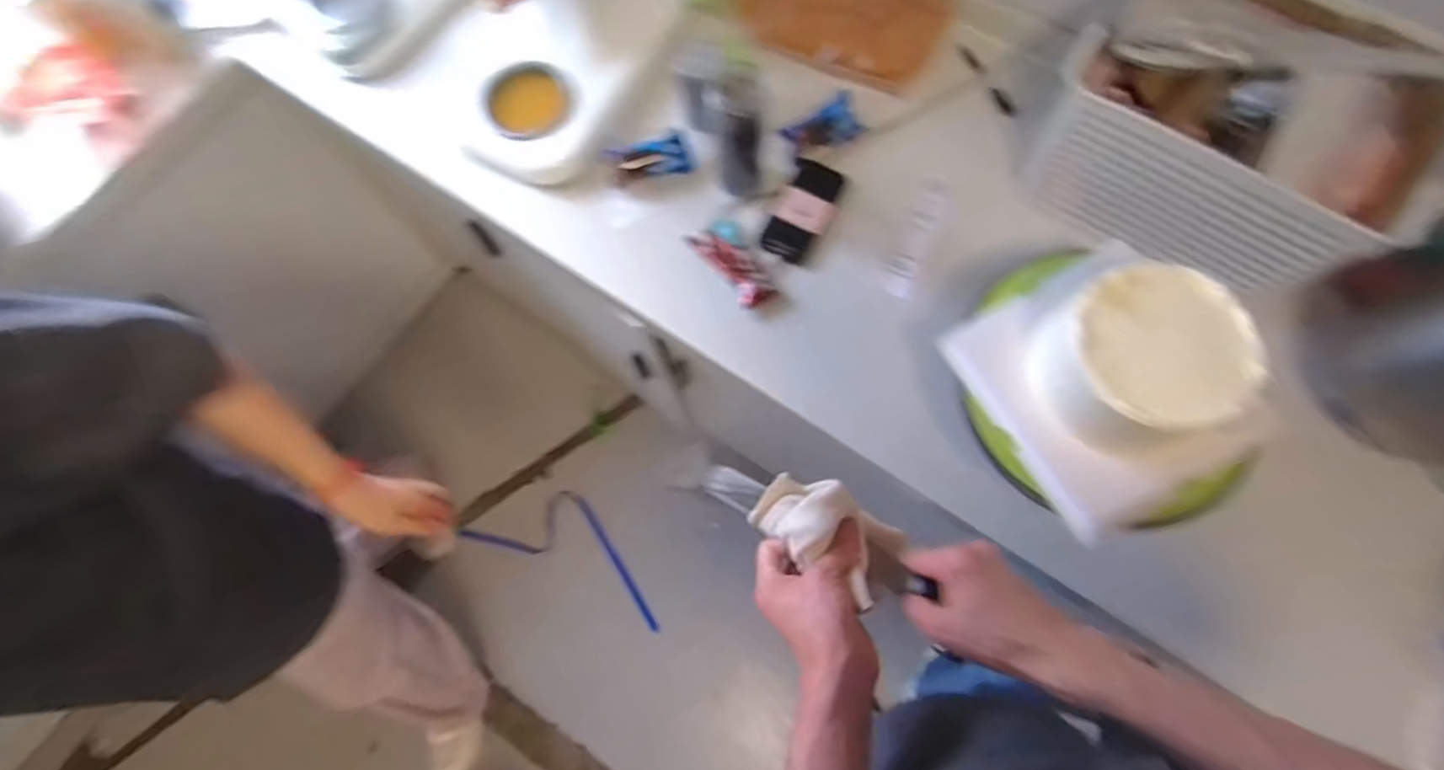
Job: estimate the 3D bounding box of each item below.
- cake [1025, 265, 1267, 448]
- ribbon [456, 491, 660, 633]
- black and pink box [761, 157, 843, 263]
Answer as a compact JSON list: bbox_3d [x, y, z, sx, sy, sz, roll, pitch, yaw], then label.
[{"bbox_3d":[0.377,-0.024,0.600,0.142,0.108,0.149,-1,72,2],"label":"cake"},{"bbox_3d":[-0.349,0.376,1.550,0.522,0.051,0.196,24,79,7],"label":"ribbon"},{"bbox_3d":[0.110,-0.235,0.871,0.069,0.014,0.143,24,79,7],"label":"black and pink box"}]

